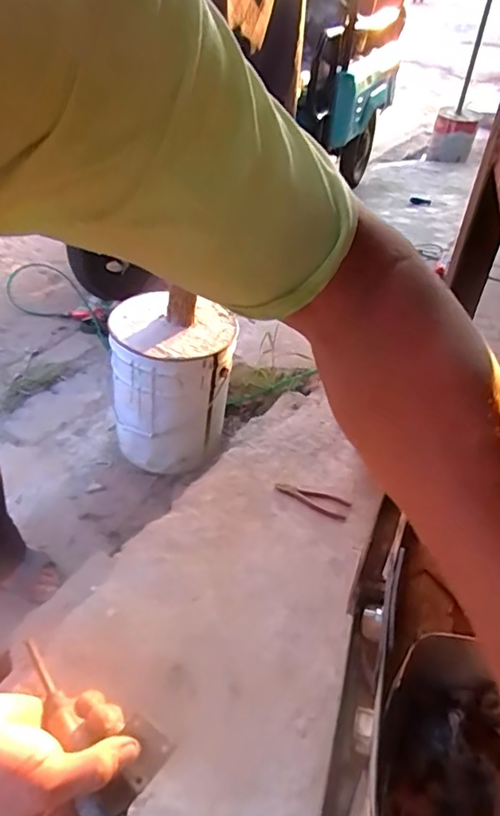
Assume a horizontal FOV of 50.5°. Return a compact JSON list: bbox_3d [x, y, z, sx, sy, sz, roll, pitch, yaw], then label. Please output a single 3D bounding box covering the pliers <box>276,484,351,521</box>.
[{"bbox_3d":[0.129,0.189,1.106,0.155,0.013,0.056,18,42,22],"label":"pliers"}]

